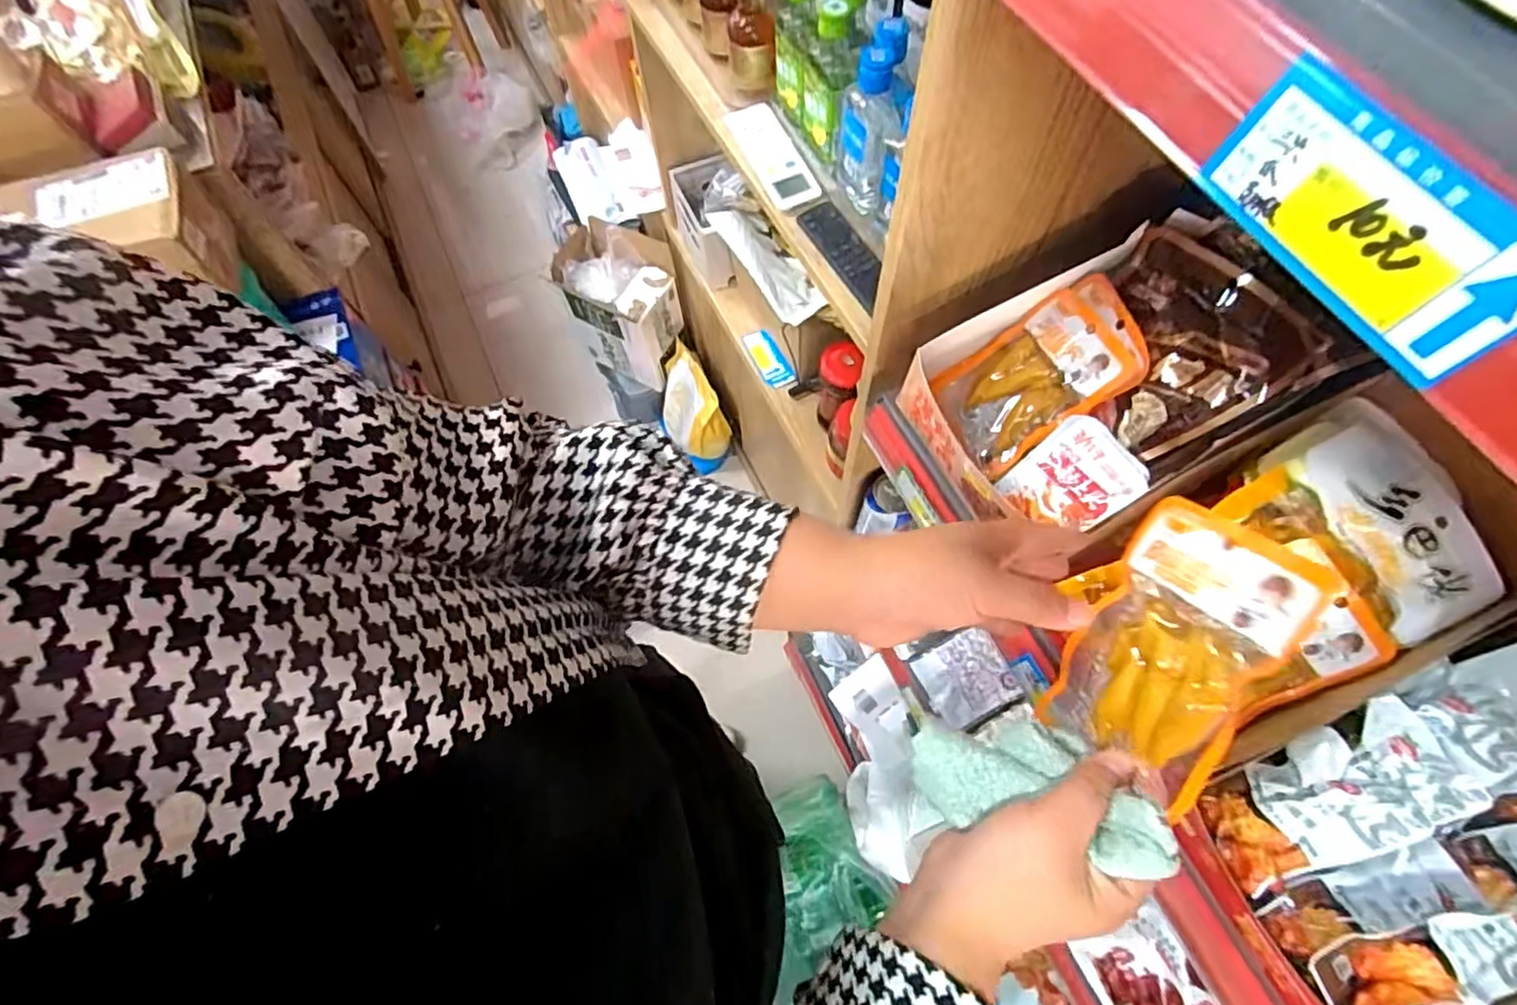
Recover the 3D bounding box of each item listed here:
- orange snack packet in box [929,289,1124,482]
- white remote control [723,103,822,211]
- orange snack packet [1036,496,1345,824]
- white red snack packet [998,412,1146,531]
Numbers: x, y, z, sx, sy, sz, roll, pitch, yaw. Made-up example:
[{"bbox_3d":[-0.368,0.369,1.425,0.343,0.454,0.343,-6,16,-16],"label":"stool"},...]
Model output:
[{"bbox_3d":[0.212,-0.092,0.524,0.126,0.014,0.097,-38,59,30],"label":"orange snack packet in box"},{"bbox_3d":[0.013,-0.344,0.652,0.046,0.015,0.132,-23,72,-11],"label":"white remote control"},{"bbox_3d":[0.202,0.075,0.332,0.014,0.096,0.140,14,108,-21],"label":"orange snack packet"},{"bbox_3d":[0.229,-0.015,0.485,0.081,0.012,0.072,-46,62,25],"label":"white red snack packet"}]

